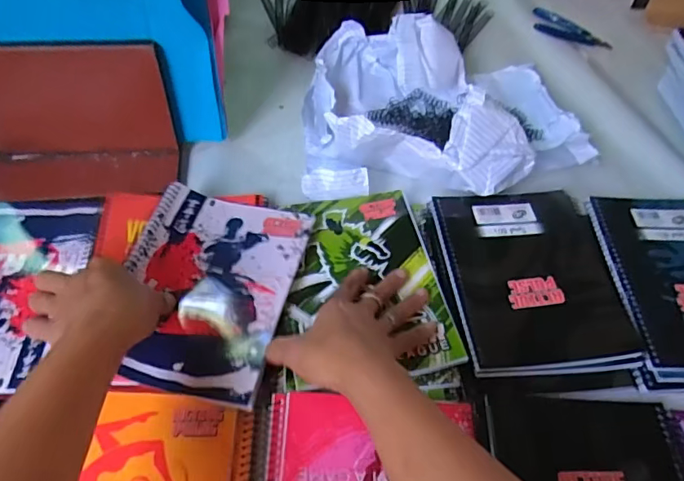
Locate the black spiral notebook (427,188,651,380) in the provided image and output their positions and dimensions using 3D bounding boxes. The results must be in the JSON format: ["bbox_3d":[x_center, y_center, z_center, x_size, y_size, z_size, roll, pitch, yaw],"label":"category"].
[{"bbox_3d":[0.181,0.025,0.504,0.155,0.012,0.205,-3,52,-6],"label":"black spiral notebook"}]

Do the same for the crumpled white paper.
[{"bbox_3d":[0.119,-0.157,0.598,0.319,0.083,0.237,0,52,-3],"label":"crumpled white paper"}]

